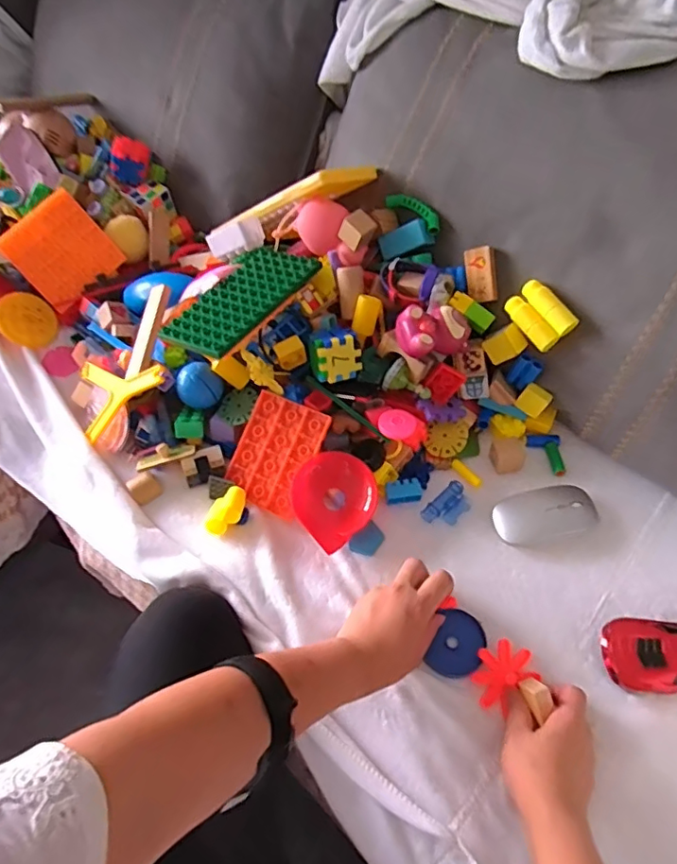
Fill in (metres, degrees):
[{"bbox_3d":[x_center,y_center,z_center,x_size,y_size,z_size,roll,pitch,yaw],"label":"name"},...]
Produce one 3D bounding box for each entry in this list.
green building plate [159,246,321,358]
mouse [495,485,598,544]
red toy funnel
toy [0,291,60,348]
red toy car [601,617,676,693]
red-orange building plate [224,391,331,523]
[{"bbox_3d":[-0.118,-0.159,0.648,0.104,0.013,0.193,23,56,24],"label":"green building plate"},{"bbox_3d":[0.224,0.087,0.604,0.107,0.021,0.056,-11,57,-3],"label":"mouse"},{"bbox_3d":[-0.004,0.071,0.603,0.089,0.050,0.090,-2,57,3],"label":"red toy funnel"},{"bbox_3d":[-0.448,-0.161,0.797,0.081,0.015,0.071,47,68,-10],"label":"toy"},{"bbox_3d":[0.317,0.211,0.520,0.131,0.027,0.060,0,57,4],"label":"red toy car"},{"bbox_3d":[-0.073,0.024,0.642,0.095,0.008,0.125,21,87,19],"label":"red-orange building plate"}]

